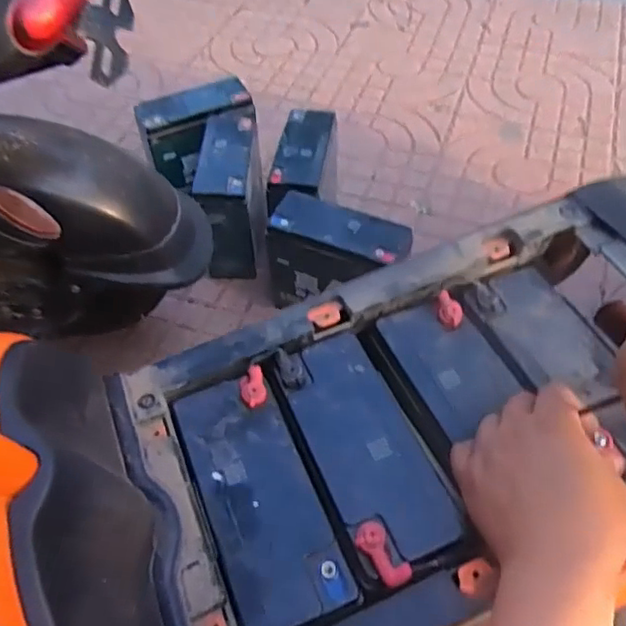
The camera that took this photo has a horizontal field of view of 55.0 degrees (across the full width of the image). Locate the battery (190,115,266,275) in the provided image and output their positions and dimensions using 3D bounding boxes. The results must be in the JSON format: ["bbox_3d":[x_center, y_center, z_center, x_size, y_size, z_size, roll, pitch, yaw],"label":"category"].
[{"bbox_3d":[-0.113,-0.182,0.922,0.083,0.176,0.197,1,54,4],"label":"battery"}]

